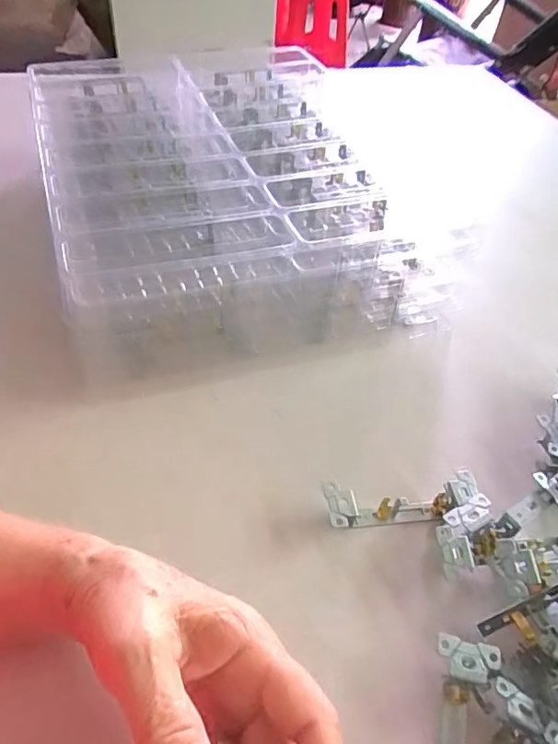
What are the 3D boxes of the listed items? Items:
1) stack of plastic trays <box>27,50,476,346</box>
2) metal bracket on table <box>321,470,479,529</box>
[{"bbox_3d":[-0.055,-0.199,0.572,0.335,0.116,0.419,-12,49,-15],"label":"stack of plastic trays"},{"bbox_3d":[0.083,0.091,0.366,0.103,0.024,0.030,-3,47,-8],"label":"metal bracket on table"}]

